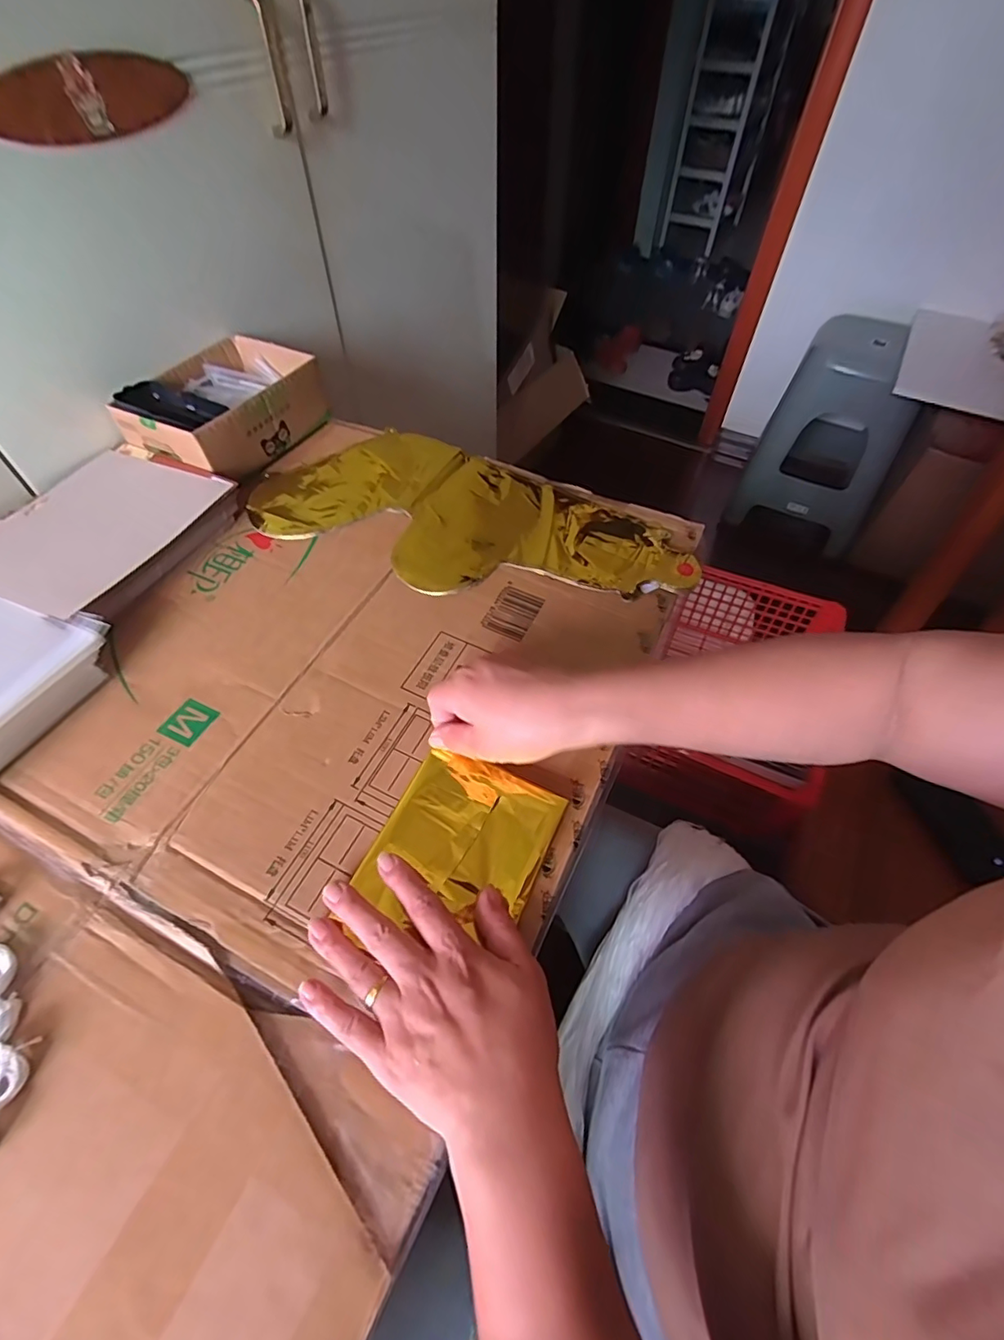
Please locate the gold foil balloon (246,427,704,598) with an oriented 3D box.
[{"bbox_3d":[-0.032,-0.150,0.530,0.420,0.010,0.199,24,58,16],"label":"gold foil balloon"}]

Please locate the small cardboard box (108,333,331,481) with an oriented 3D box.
[{"bbox_3d":[-0.297,-0.282,0.587,0.140,0.070,0.187,26,58,16],"label":"small cardboard box"}]

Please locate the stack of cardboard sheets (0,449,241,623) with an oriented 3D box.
[{"bbox_3d":[-0.382,-0.132,0.507,0.186,0.035,0.185,21,57,14],"label":"stack of cardboard sheets"}]

